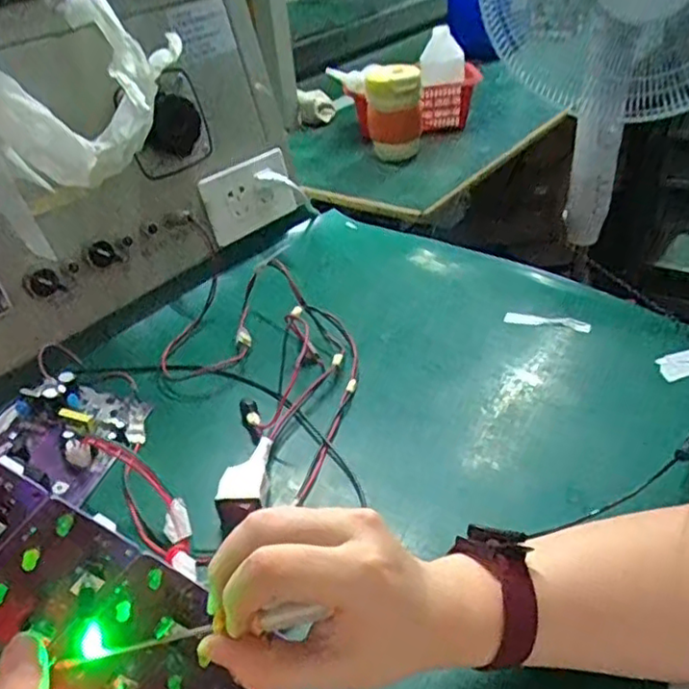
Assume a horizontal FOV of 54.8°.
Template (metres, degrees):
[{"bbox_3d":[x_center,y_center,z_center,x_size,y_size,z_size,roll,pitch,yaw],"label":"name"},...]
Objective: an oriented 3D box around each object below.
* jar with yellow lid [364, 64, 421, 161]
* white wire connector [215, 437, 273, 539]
[{"bbox_3d":[0.071,-0.345,0.978,0.076,0.119,0.093,-3,37,2],"label":"jar with yellow lid"},{"bbox_3d":[-0.072,0.097,0.483,0.032,0.020,0.076,-3,36,3],"label":"white wire connector"}]

